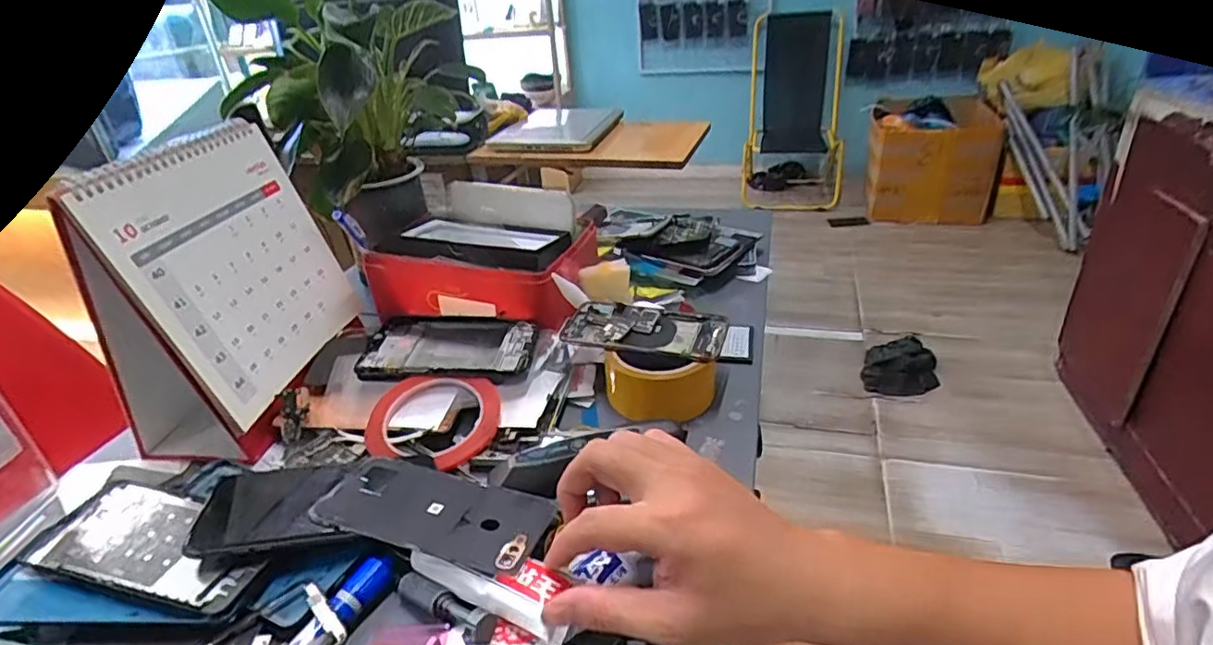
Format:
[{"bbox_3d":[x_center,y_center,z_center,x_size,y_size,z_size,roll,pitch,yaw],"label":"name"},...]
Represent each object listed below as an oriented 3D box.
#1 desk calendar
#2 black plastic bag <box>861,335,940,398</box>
[{"bbox_3d":[-0.327,-0.029,0.524,0.107,0.197,0.214,1,30,7],"label":"desk calendar"},{"bbox_3d":[0.851,0.119,1.768,0.193,0.051,0.303,10,33,24],"label":"black plastic bag"}]

